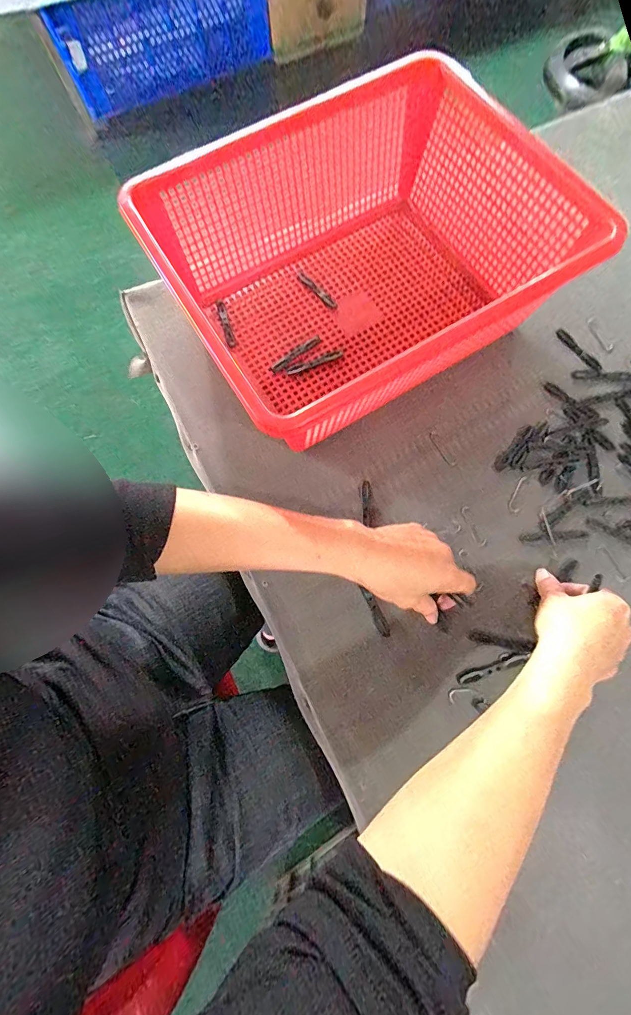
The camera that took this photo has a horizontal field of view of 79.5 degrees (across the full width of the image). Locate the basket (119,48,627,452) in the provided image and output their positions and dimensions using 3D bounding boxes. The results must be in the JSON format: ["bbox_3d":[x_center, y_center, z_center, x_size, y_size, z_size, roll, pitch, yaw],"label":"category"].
[{"bbox_3d":[0.050,-0.258,0.401,0.377,0.122,0.308,-32,77,-9],"label":"basket"}]

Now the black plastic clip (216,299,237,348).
[{"bbox_3d":[-0.106,-0.218,0.451,0.010,0.004,0.068,-17,75,-5],"label":"black plastic clip"}]

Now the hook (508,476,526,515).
[{"bbox_3d":[0.212,-0.014,0.397,0.012,0.004,0.044,18,75,5],"label":"hook"}]

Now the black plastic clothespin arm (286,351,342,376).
[{"bbox_3d":[-0.001,-0.167,0.437,0.067,0.004,0.009,-21,75,-6],"label":"black plastic clothespin arm"}]

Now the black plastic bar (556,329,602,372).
[{"bbox_3d":[0.313,-0.187,0.448,0.014,0.004,0.066,-38,78,-10],"label":"black plastic bar"}]

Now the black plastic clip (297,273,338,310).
[{"bbox_3d":[0.003,-0.267,0.468,0.013,0.005,0.069,-39,78,-10],"label":"black plastic clip"}]

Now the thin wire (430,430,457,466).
[{"bbox_3d":[0.138,-0.064,0.414,0.009,0.004,0.044,-28,76,-8],"label":"thin wire"}]

